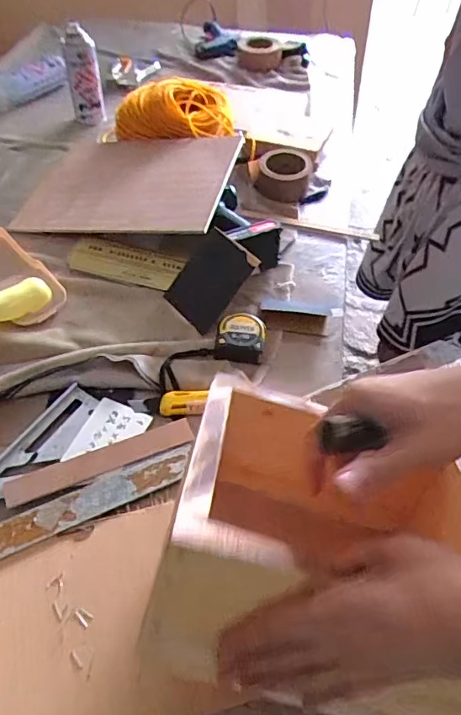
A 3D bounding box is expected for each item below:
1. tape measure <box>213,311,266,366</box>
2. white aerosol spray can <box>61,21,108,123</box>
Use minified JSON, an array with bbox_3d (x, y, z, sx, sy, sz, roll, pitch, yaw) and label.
[{"bbox_3d":[0.015,-0.027,0.686,0.063,0.033,0.064,10,50,6],"label":"tape measure"},{"bbox_3d":[-0.309,-0.601,1.055,0.067,0.167,0.082,-9,51,-10],"label":"white aerosol spray can"}]

